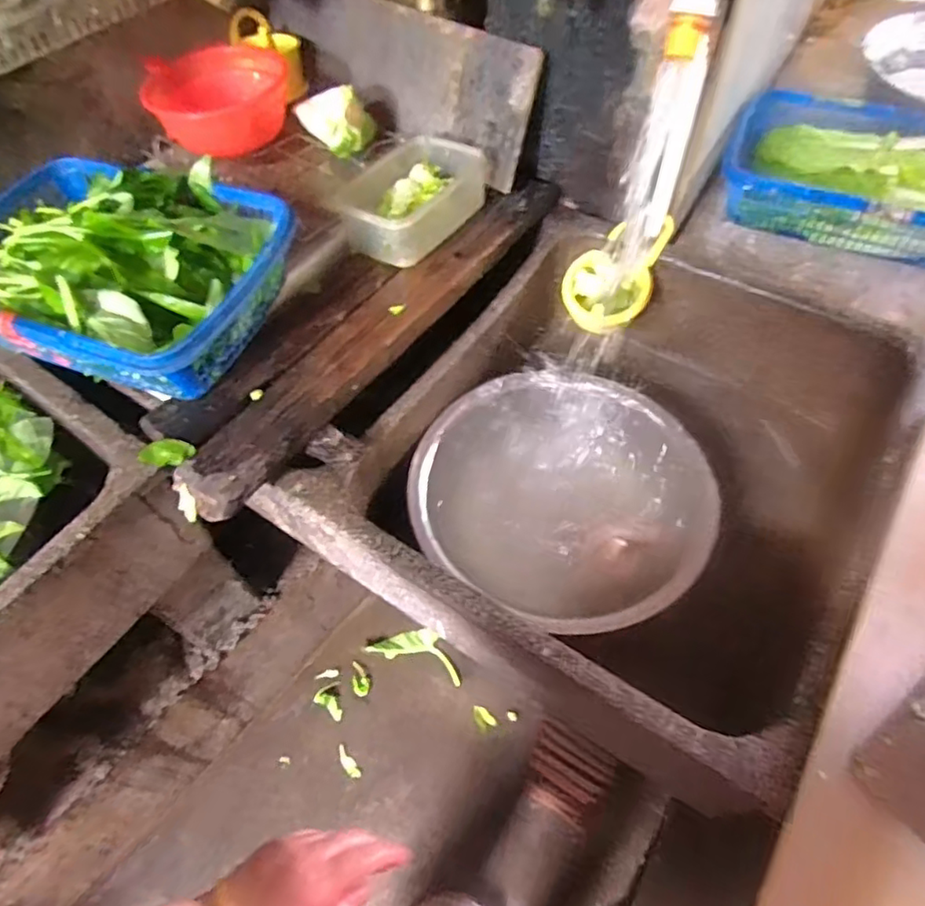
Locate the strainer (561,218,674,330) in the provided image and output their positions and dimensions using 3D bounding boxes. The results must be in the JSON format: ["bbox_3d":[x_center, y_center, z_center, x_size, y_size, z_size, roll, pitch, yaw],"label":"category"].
[{"bbox_3d":[0.206,-0.251,0.835,0.111,0.049,0.182,19,96,10],"label":"strainer"}]

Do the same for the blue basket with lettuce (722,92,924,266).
[{"bbox_3d":[0.573,-0.410,0.916,0.350,0.089,0.262,21,61,15],"label":"blue basket with lettuce"}]

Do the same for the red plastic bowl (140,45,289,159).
[{"bbox_3d":[-0.335,-0.498,0.856,0.181,0.062,0.206,-15,58,-7],"label":"red plastic bowl"}]

